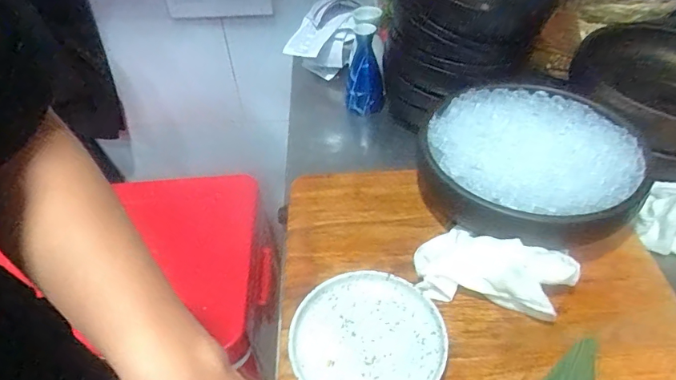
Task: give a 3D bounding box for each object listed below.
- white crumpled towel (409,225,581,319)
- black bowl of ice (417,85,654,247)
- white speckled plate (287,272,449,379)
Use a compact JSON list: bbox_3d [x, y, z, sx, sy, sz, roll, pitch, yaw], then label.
[{"bbox_3d":[0.149,0.076,0.447,0.142,0.045,0.072,13,47,16],"label":"white crumpled towel"},{"bbox_3d":[0.218,-0.024,0.524,0.232,0.079,0.221,-2,45,2],"label":"black bowl of ice"},{"bbox_3d":[0.025,0.138,0.415,0.133,0.020,0.133,-2,45,2],"label":"white speckled plate"}]

